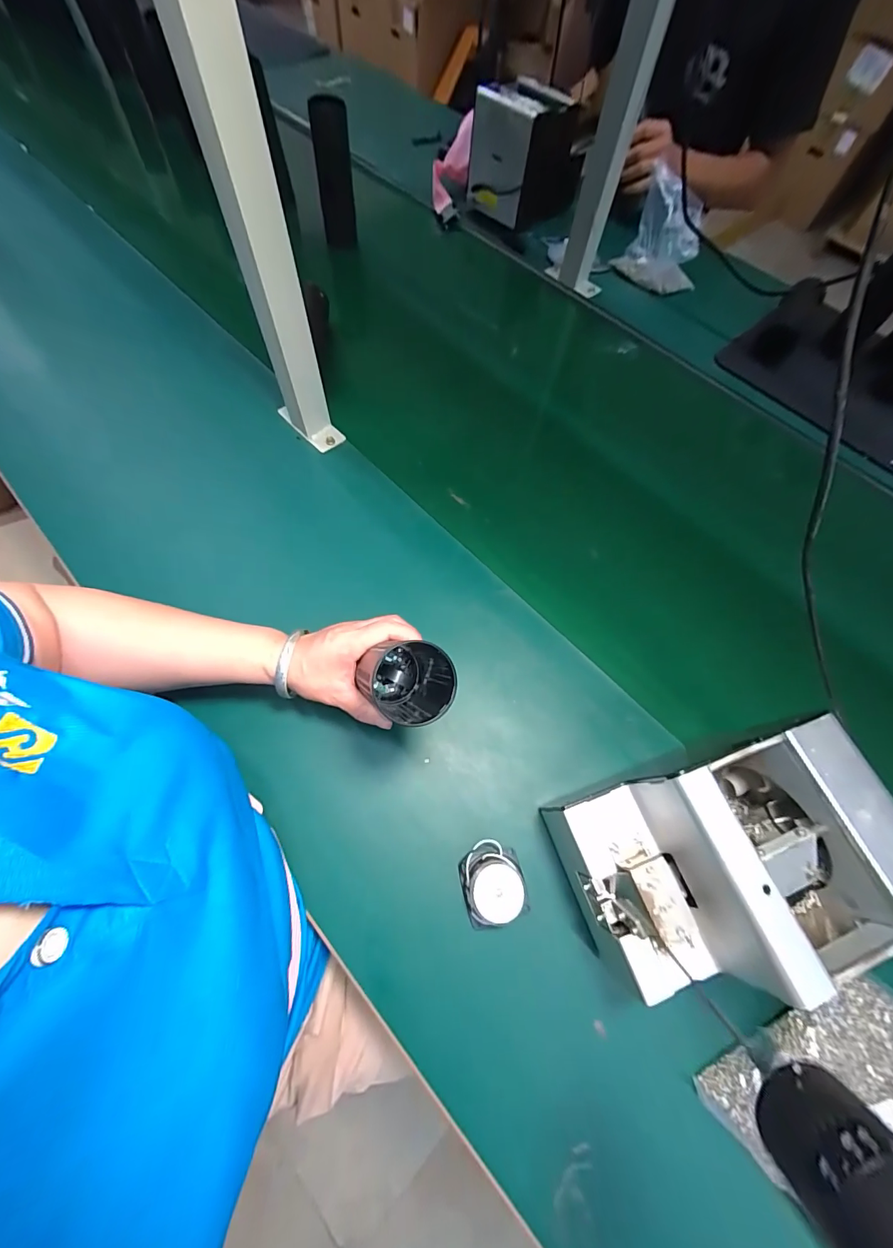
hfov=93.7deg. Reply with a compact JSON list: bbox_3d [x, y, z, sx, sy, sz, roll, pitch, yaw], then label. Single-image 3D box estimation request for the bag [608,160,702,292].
[{"bbox_3d":[0.359,-0.634,0.688,0.136,0.132,0.056,38,69,13],"label":"bag"}]

